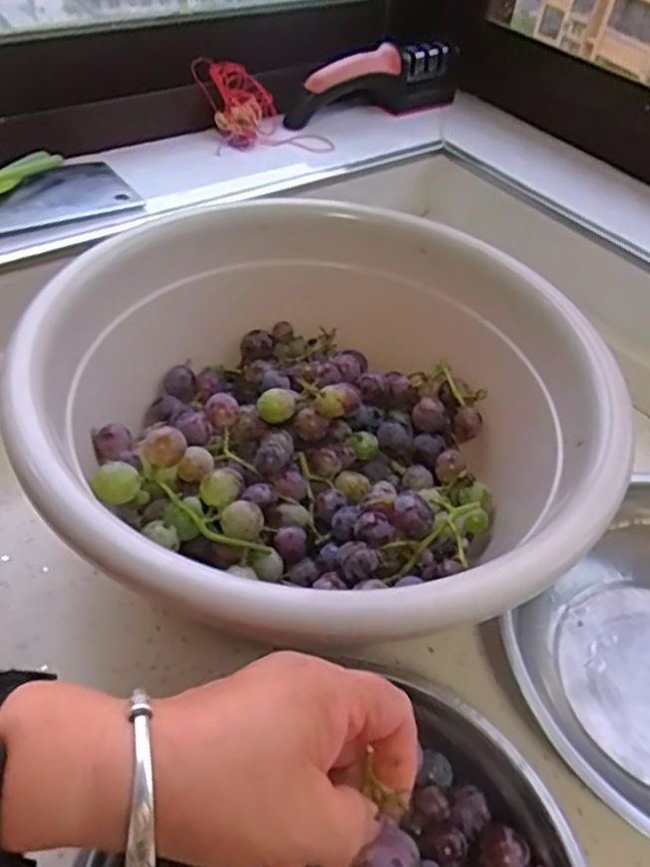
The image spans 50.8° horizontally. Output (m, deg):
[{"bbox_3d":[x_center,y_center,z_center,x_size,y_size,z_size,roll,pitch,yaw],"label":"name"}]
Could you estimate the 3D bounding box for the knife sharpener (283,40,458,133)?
[{"bbox_3d":[0.052,-0.360,0.709,0.204,0.064,0.035,-20,55,-24],"label":"knife sharpener"}]

